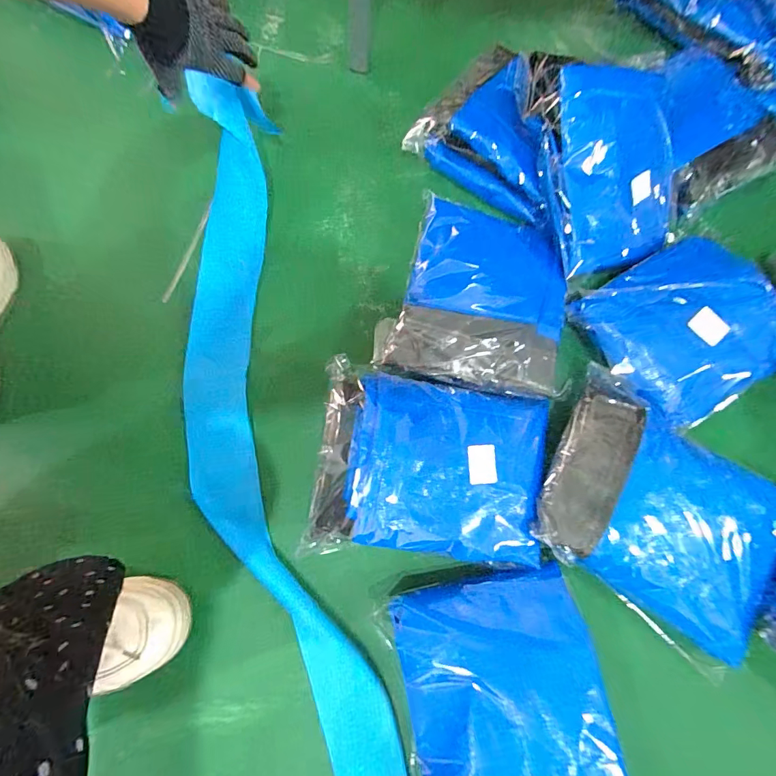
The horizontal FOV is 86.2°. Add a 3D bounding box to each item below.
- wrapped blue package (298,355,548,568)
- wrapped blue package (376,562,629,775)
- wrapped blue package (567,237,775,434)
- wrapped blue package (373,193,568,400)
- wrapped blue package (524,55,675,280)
[{"bbox_3d":[0.050,0.077,0.434,0.241,0.055,0.189,6,72,1],"label":"wrapped blue package"},{"bbox_3d":[0.113,0.320,0.399,0.196,0.066,0.247,-11,73,-4],"label":"wrapped blue package"},{"bbox_3d":[0.366,-0.074,0.507,0.207,0.055,0.196,-30,75,-10],"label":"wrapped blue package"},{"bbox_3d":[0.113,-0.123,0.529,0.211,0.048,0.258,10,71,6],"label":"wrapped blue package"},{"bbox_3d":[0.292,-0.281,0.525,0.196,0.054,0.249,-12,101,-15],"label":"wrapped blue package"}]

